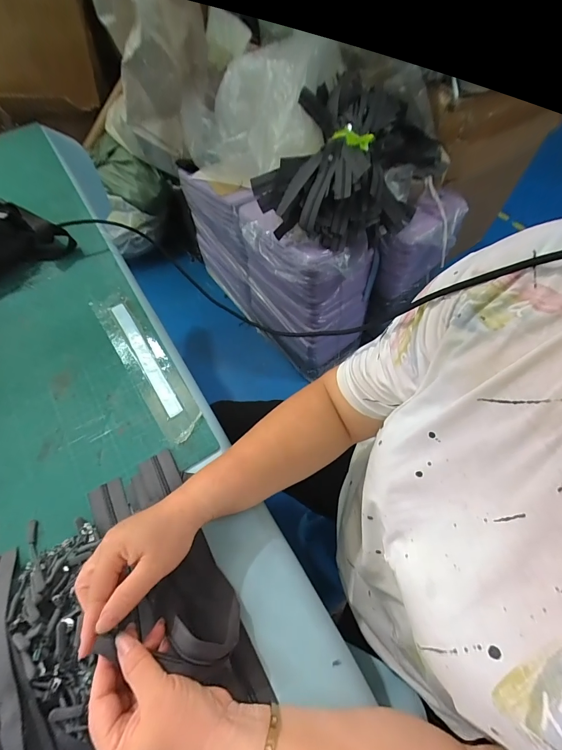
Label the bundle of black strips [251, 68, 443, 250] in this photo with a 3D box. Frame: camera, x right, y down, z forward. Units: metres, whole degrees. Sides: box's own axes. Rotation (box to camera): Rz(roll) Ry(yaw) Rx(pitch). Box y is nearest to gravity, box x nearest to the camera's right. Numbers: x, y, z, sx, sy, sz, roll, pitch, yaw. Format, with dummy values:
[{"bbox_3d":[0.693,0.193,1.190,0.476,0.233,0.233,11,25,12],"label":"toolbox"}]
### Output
[{"bbox_3d":[0.182,-0.554,0.895,0.359,0.186,0.431,26,65,14],"label":"bundle of black strips"}]

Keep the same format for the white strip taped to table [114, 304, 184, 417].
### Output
[{"bbox_3d":[-0.193,-0.028,0.479,0.020,0.006,0.207,-31,66,-13],"label":"white strip taped to table"}]

